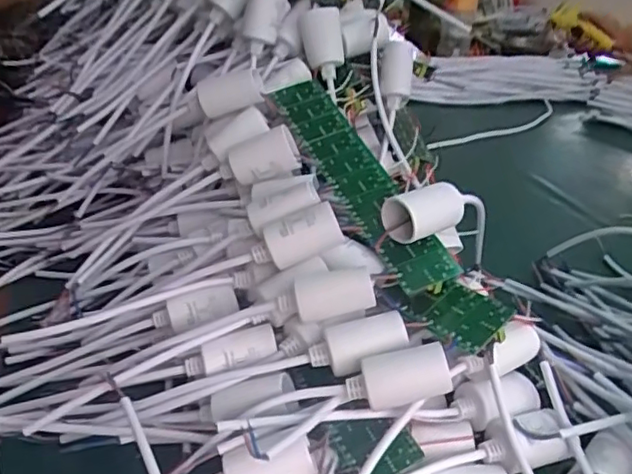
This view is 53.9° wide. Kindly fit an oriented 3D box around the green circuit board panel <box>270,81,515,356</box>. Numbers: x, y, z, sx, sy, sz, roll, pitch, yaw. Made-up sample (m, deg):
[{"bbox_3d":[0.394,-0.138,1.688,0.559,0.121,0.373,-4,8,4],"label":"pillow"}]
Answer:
[{"bbox_3d":[0.036,-0.027,0.410,0.040,0.019,0.246,-25,53,-12],"label":"green circuit board panel"}]

